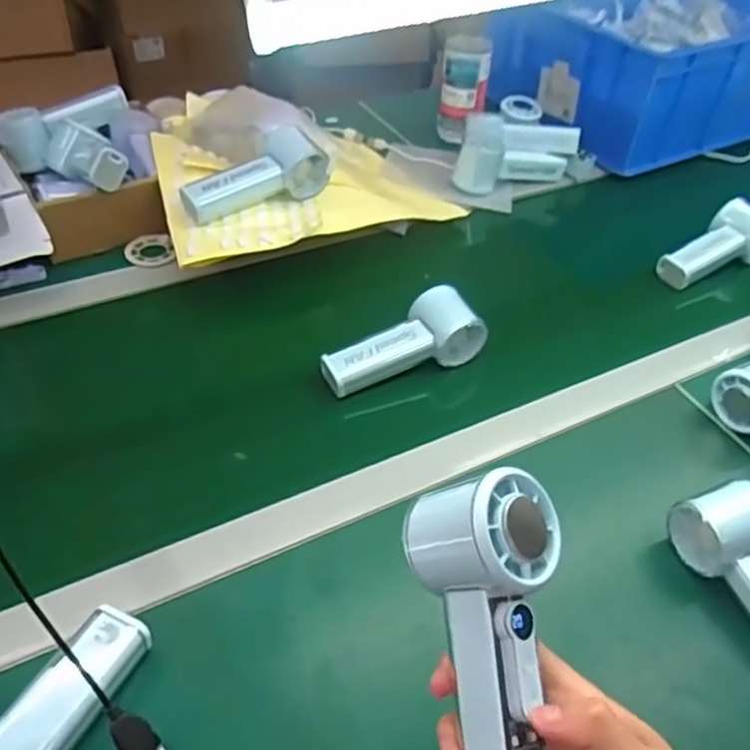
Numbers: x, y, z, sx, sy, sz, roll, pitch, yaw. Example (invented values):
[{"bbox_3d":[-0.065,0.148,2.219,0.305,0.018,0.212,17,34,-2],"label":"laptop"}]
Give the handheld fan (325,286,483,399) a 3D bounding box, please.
[{"bbox_3d":[0.025,-0.028,0.619,0.151,0.046,0.064,-24,50,-25],"label":"handheld fan"}]

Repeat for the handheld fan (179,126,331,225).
[{"bbox_3d":[-0.124,-0.203,0.700,0.153,0.051,0.056,-19,49,-22],"label":"handheld fan"}]

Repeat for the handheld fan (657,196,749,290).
[{"bbox_3d":[0.377,-0.148,0.767,0.129,0.042,0.069,-29,51,-11],"label":"handheld fan"}]

